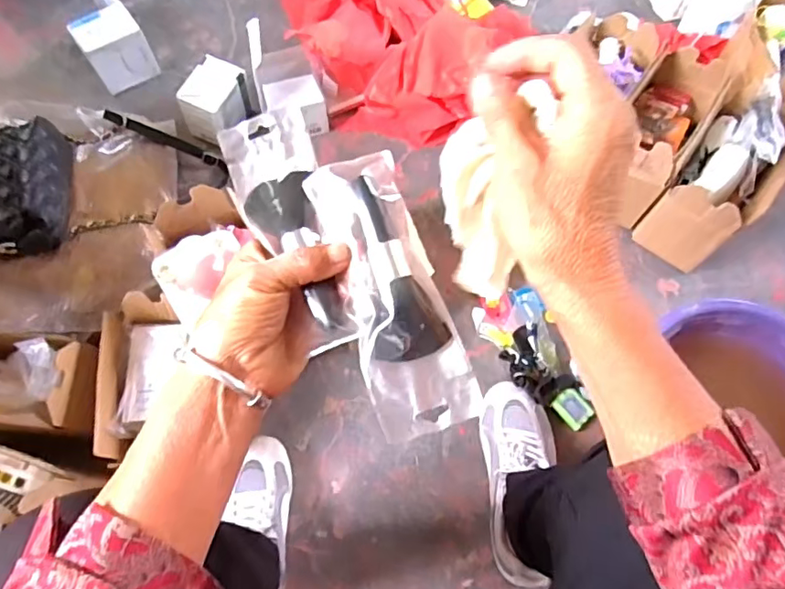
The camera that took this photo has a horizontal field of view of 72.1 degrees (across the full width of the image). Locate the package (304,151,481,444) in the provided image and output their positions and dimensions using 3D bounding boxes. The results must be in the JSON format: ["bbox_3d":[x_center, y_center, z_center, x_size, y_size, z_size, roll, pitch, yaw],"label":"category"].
[{"bbox_3d":[-0.002,-0.002,0.305,0.053,0.019,0.158,-17,83,-7],"label":"package"}]

